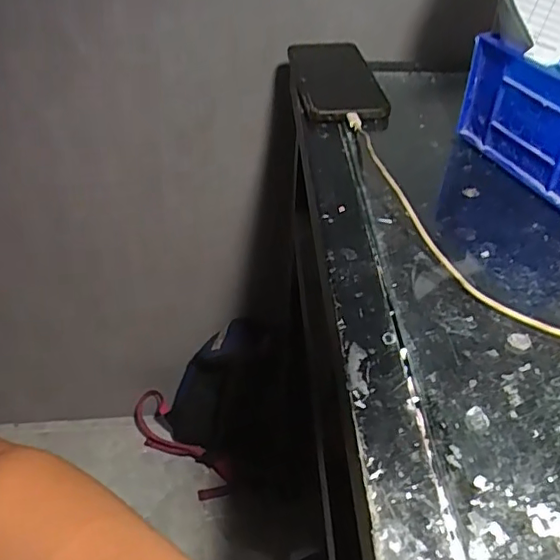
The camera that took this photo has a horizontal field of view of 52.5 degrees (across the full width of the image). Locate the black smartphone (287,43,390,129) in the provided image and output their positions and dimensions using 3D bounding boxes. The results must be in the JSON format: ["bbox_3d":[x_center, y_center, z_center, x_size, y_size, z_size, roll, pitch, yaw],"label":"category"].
[{"bbox_3d":[0.057,-0.203,0.576,0.080,0.020,0.170,-2,42,-5],"label":"black smartphone"}]

